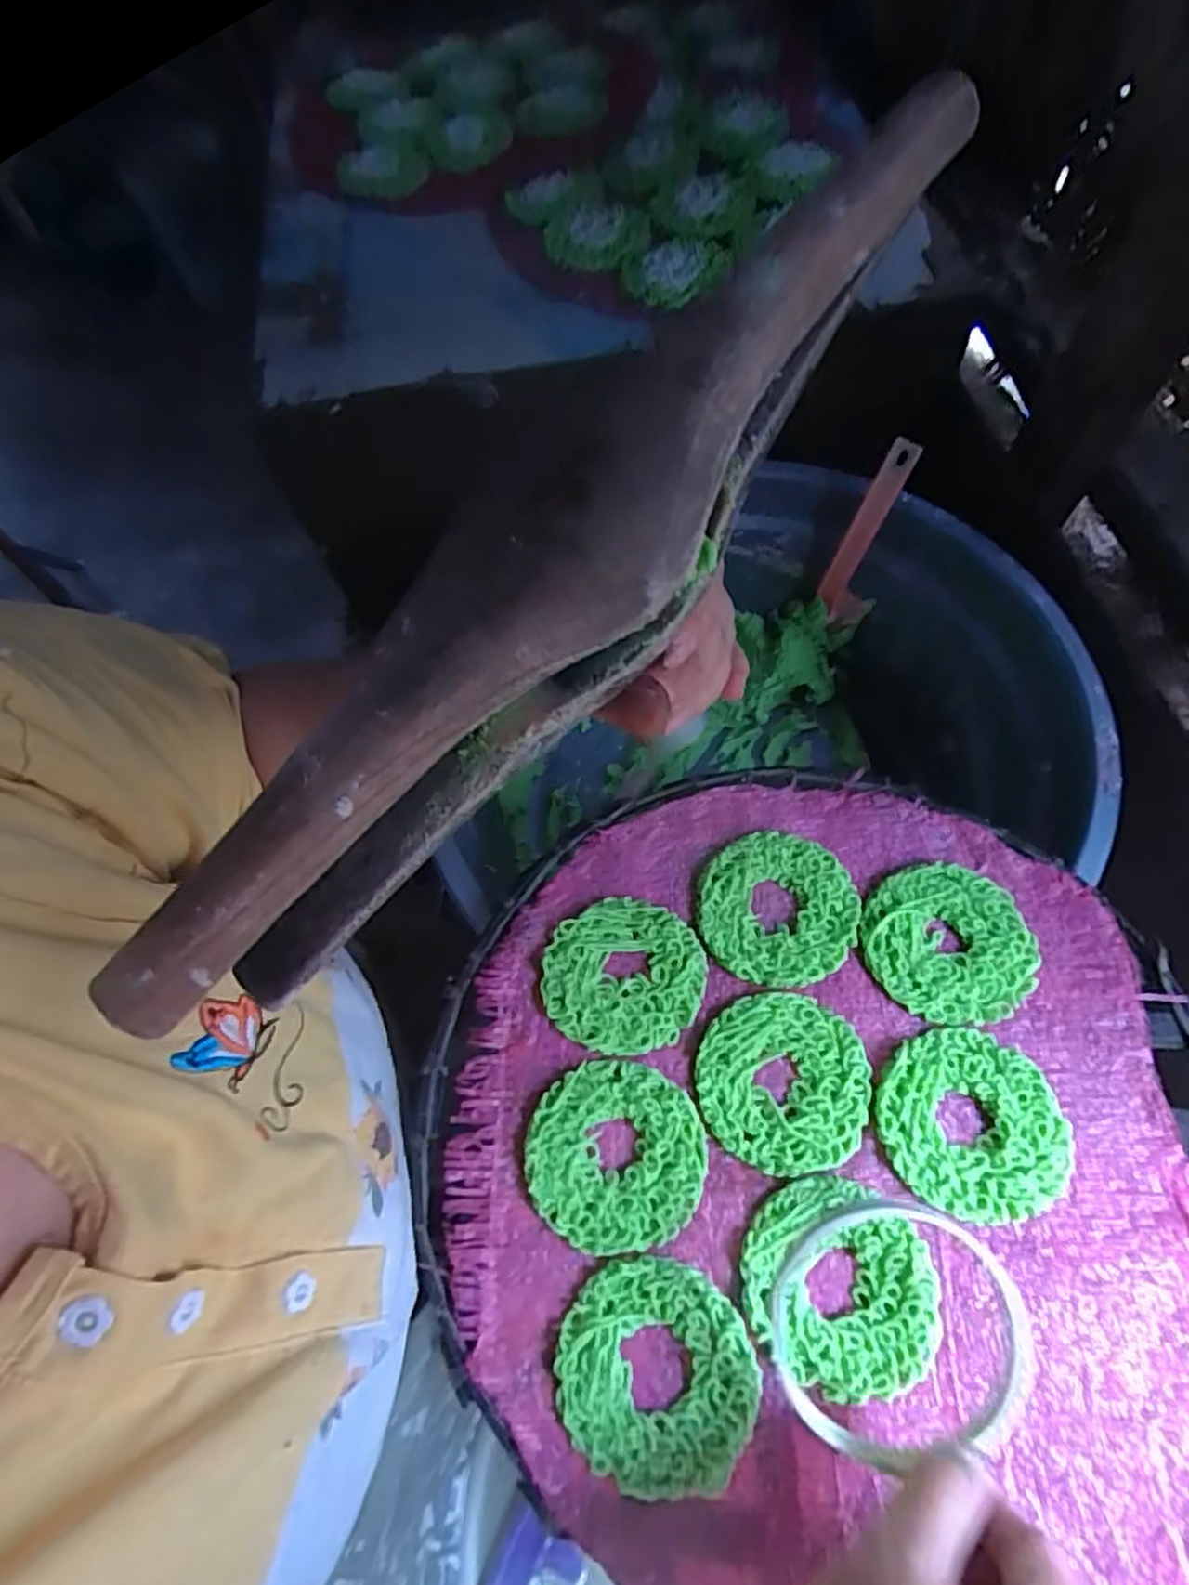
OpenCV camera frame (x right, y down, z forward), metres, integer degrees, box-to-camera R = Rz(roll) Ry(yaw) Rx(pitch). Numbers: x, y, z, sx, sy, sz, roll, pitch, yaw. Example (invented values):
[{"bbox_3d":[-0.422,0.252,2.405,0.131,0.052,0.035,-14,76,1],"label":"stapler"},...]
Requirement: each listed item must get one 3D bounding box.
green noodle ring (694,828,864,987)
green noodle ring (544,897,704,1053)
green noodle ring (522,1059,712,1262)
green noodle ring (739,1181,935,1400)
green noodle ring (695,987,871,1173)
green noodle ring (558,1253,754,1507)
[{"bbox_3d":[0.094,0.059,0.360,0.079,0.005,0.075,-1,68,3],"label":"green noodle ring"},{"bbox_3d":[0.014,0.091,0.352,0.078,0.004,0.072,-1,68,3],"label":"green noodle ring"},{"bbox_3d":[0.010,0.165,0.322,0.079,0.006,0.075,-1,68,3],"label":"green noodle ring"},{"bbox_3d":[0.103,0.208,0.298,0.078,0.004,0.076,-1,68,3],"label":"green noodle ring"},{"bbox_3d":[0.089,0.135,0.331,0.077,0.006,0.075,-1,68,3],"label":"green noodle ring"},{"bbox_3d":[0.025,0.239,0.290,0.078,0.005,0.078,-1,68,3],"label":"green noodle ring"}]

